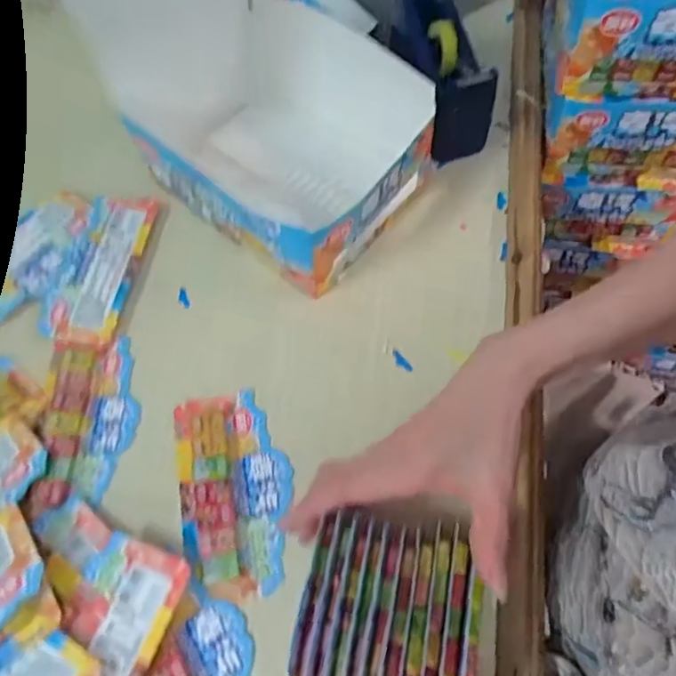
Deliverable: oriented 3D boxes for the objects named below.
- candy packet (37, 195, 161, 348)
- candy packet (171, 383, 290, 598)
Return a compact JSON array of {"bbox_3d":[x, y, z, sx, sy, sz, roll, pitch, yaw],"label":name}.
[{"bbox_3d":[-0.204,-0.064,0.478,0.068,0.009,0.146,7,64,6],"label":"candy packet"},{"bbox_3d":[-0.073,0.107,0.400,0.075,0.014,0.139,-11,66,-6],"label":"candy packet"}]

